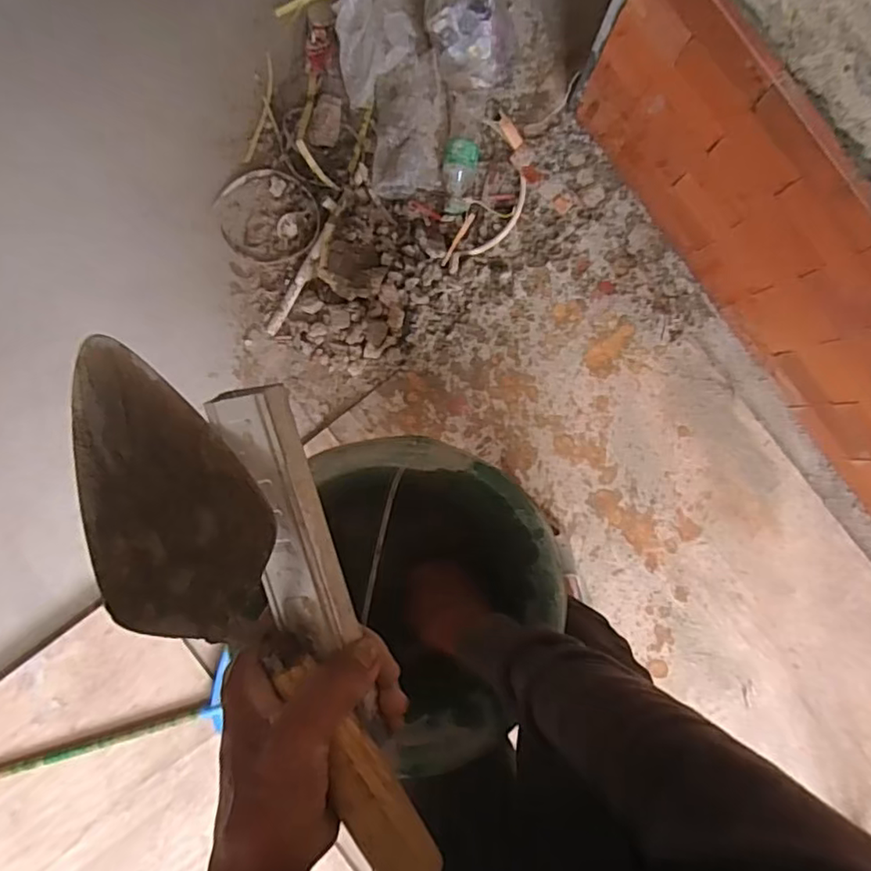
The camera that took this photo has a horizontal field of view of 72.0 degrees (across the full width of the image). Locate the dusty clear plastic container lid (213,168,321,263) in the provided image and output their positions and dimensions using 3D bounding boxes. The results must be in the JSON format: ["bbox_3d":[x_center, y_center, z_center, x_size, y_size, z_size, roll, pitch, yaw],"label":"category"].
[{"bbox_3d":[-0.318,-0.420,1.137,0.187,0.012,0.187,0,90,-1],"label":"dusty clear plastic container lid"}]

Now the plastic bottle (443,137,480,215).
[{"bbox_3d":[0.045,-0.482,1.121,0.069,0.058,0.131,6,107,0],"label":"plastic bottle"}]

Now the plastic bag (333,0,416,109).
[{"bbox_3d":[-0.109,-0.714,1.065,0.130,0.115,0.184,-11,90,-1],"label":"plastic bag"}]

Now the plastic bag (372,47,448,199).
[{"bbox_3d":[-0.047,-0.571,1.100,0.133,0.066,0.252,4,90,-1],"label":"plastic bag"}]

